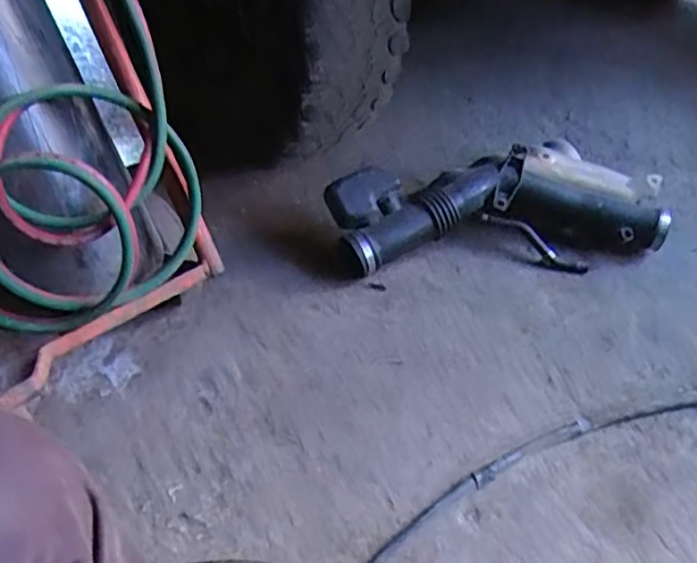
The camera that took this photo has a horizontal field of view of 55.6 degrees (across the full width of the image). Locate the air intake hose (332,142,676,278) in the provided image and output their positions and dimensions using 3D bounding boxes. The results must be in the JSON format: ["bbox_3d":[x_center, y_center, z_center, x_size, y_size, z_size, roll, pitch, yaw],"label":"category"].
[{"bbox_3d":[0.262,-0.129,1.147,0.591,0.130,0.213,-3,43,-5],"label":"air intake hose"}]

